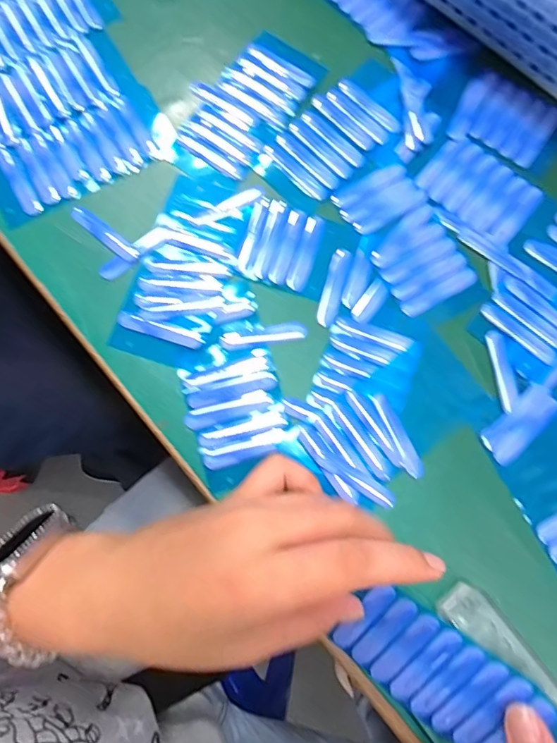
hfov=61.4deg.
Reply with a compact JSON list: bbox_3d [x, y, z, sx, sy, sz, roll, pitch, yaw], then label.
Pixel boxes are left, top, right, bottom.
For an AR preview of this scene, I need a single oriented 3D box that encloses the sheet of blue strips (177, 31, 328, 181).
[{"bbox_3d":[-0.019,-0.181,0.312,0.057,0.006,0.101,36,81,6],"label":"sheet of blue strips"}]

